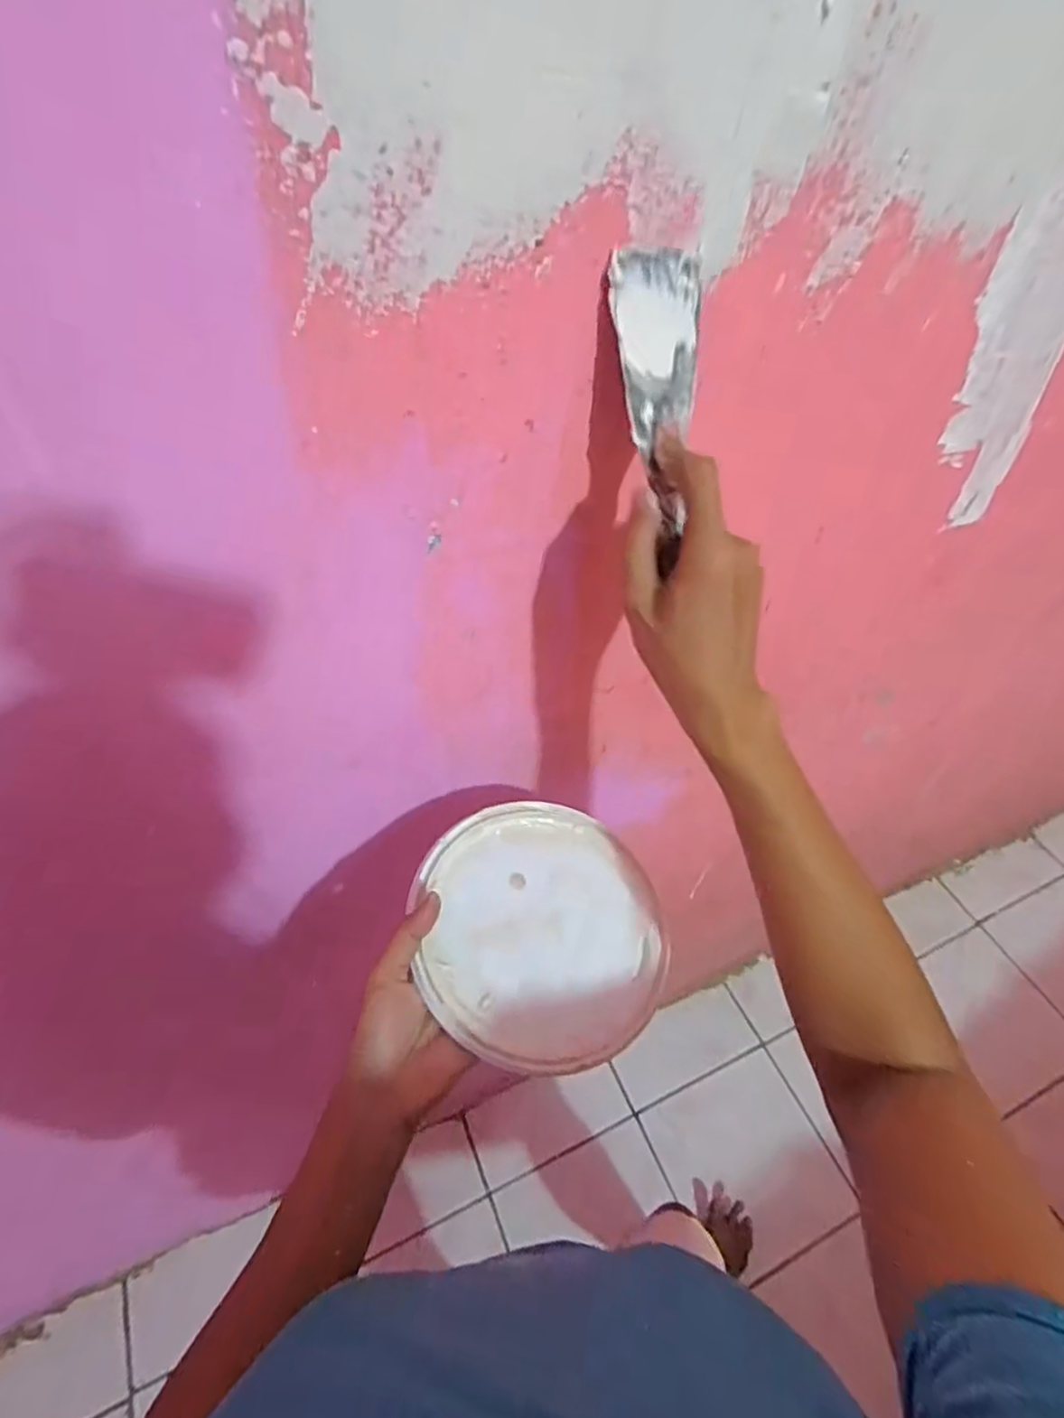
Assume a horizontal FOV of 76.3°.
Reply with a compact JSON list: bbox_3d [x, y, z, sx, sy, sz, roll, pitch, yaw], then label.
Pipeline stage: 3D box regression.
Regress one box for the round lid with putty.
[{"bbox_3d":[0.009,0.147,0.462,0.168,0.009,0.173,8,53,-10],"label":"round lid with putty"}]

